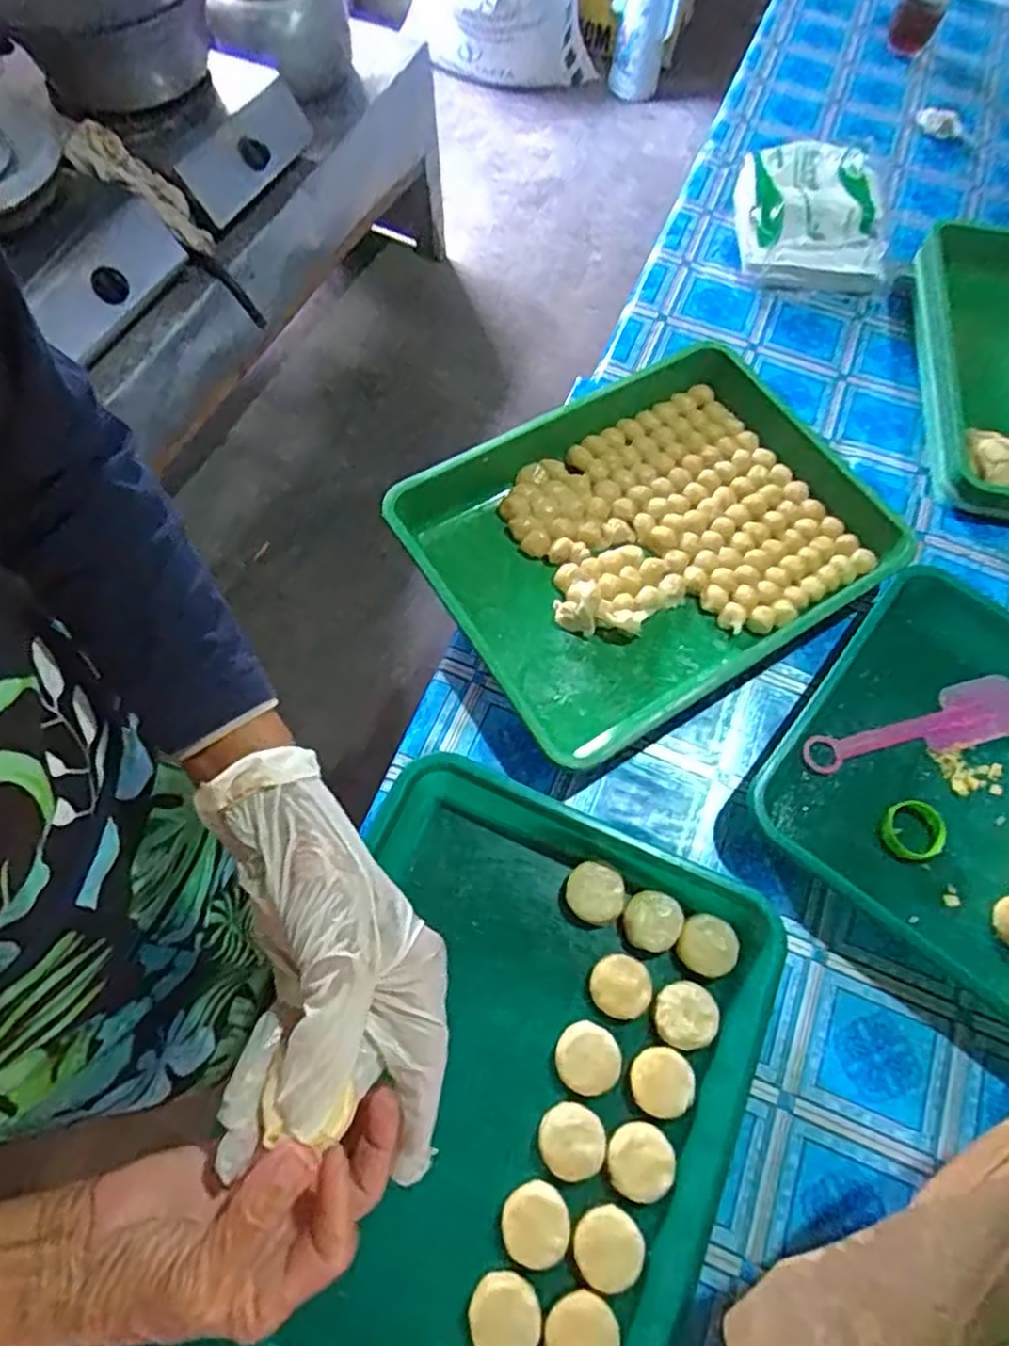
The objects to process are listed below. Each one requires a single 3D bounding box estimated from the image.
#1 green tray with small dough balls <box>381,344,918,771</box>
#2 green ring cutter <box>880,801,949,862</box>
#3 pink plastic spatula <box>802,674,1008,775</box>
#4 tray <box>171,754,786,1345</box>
[{"bbox_3d":[0.120,-0.116,0.610,0.369,0.051,0.277,-30,72,-14],"label":"green tray with small dough balls"},{"bbox_3d":[0.300,0.116,0.531,0.044,0.010,0.045,31,69,10],"label":"green ring cutter"},{"bbox_3d":[0.326,0.046,0.570,0.190,0.008,0.048,-16,69,-9],"label":"pink plastic spatula"},{"bbox_3d":[-0.005,0.266,0.444,0.286,0.044,0.368,22,68,6],"label":"tray"}]

